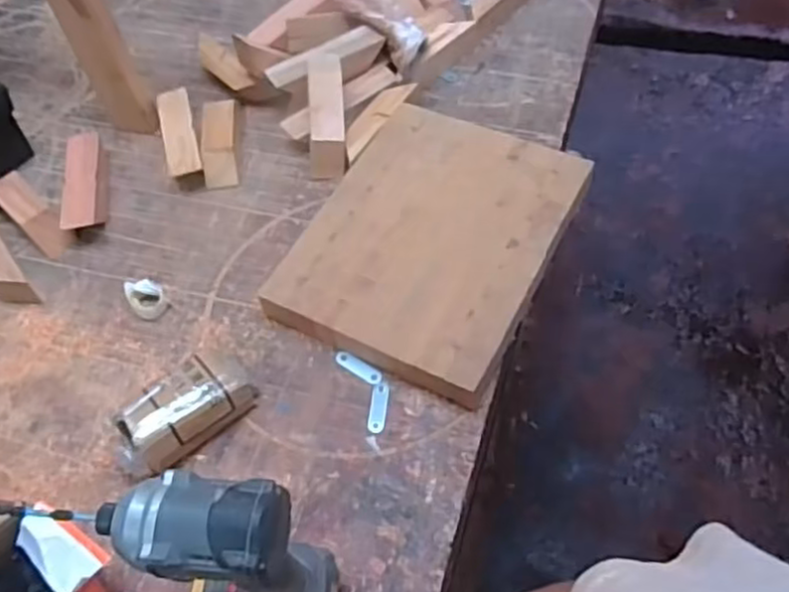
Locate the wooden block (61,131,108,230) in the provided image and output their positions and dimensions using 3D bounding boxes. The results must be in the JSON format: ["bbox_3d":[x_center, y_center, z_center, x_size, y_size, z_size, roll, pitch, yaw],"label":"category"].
[{"bbox_3d":[-0.395,-0.143,0.916,0.048,0.037,0.158,-10,56,-2],"label":"wooden block"}]

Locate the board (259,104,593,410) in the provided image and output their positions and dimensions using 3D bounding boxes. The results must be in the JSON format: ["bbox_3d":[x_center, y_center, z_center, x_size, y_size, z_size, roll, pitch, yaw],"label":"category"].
[{"bbox_3d":[0.046,-0.062,0.809,0.253,0.050,0.331,23,61,19],"label":"board"}]

